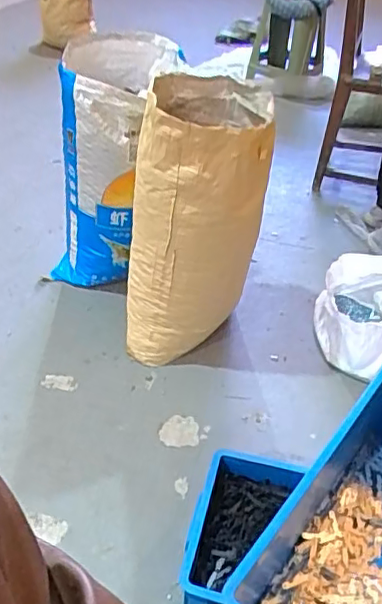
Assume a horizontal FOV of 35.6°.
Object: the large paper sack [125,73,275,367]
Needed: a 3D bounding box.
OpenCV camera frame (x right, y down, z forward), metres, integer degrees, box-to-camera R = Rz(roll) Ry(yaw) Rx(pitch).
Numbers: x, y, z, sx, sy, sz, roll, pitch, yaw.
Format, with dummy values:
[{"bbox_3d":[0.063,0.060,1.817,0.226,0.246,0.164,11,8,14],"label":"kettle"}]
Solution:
[{"bbox_3d":[0.015,-0.212,1.616,0.344,0.682,0.403,6,39,5],"label":"large paper sack"}]

